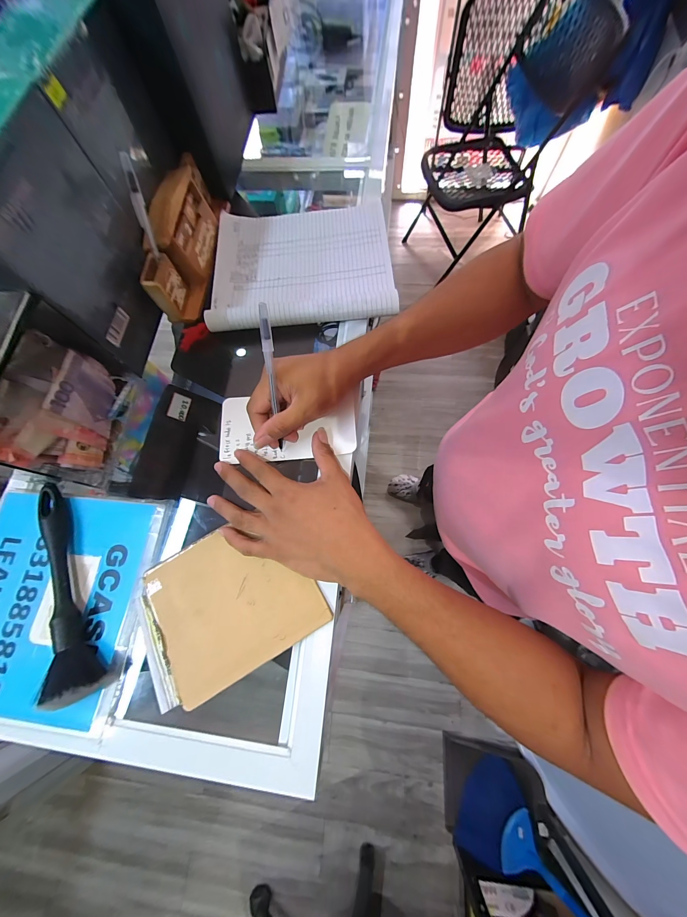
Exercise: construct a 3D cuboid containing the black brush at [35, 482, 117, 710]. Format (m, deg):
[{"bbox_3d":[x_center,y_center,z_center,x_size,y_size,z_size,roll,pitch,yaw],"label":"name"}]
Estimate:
[{"bbox_3d":[-0.289,0.129,0.299,0.040,0.034,0.213,-29,70,-7],"label":"black brush"}]

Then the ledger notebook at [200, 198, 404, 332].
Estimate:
[{"bbox_3d":[-0.060,-0.279,0.415,0.246,0.023,0.211,-5,72,3],"label":"ledger notebook"}]

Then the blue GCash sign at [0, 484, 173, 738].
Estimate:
[{"bbox_3d":[-0.308,0.145,0.311,0.198,0.007,0.215,6,73,3],"label":"blue GCash sign"}]

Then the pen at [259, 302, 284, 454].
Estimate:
[{"bbox_3d":[-0.070,-0.069,0.295,0.009,0.155,0.007,4,40,2],"label":"pen"}]

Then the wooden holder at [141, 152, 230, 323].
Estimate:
[{"bbox_3d":[-0.216,-0.309,0.403,0.052,0.075,0.231,1,70,4],"label":"wooden holder"}]

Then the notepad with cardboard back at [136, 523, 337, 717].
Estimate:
[{"bbox_3d":[-0.116,0.141,0.298,0.165,0.015,0.134,-29,73,-5],"label":"notepad with cardboard back"}]

